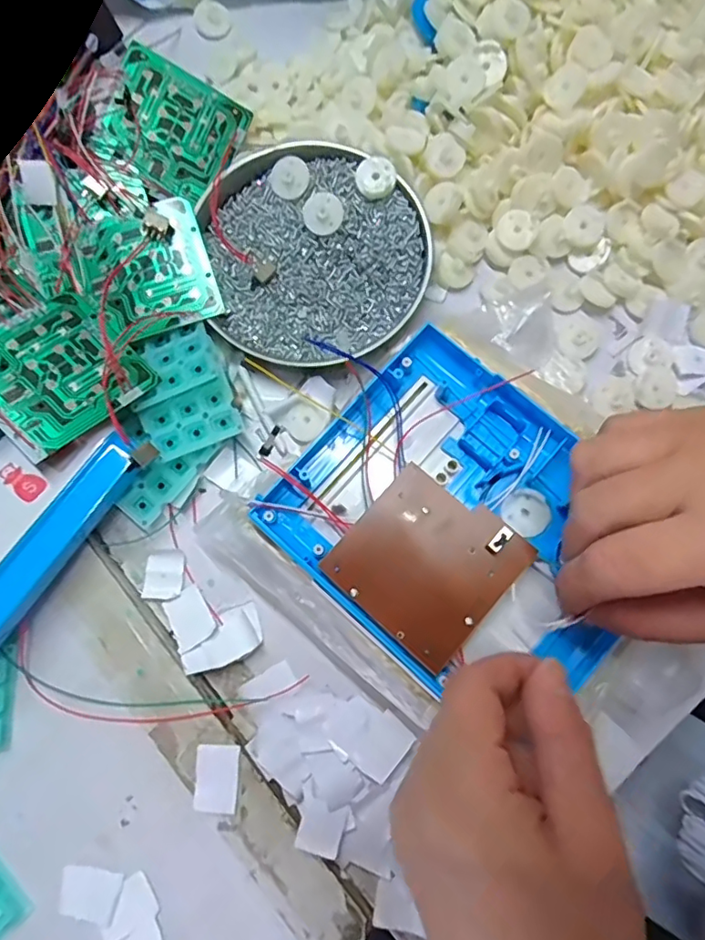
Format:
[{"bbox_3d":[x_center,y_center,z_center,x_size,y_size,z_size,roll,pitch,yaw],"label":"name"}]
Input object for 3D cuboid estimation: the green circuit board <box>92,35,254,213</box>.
[{"bbox_3d":[-0.104,-0.196,0.322,0.069,0.004,0.069,24,84,-16],"label":"green circuit board"}]

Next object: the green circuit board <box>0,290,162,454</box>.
[{"bbox_3d":[-0.147,-0.052,0.282,0.069,0.005,0.067,45,63,4],"label":"green circuit board"}]

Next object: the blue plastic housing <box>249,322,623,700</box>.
[{"bbox_3d":[0.053,0.028,0.268,0.163,0.019,0.130,42,82,8],"label":"blue plastic housing"}]

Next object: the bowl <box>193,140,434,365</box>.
[{"bbox_3d":[-0.020,-0.128,0.323,0.123,0.022,0.126,0,79,0],"label":"bowl"}]

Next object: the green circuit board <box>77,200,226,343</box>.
[{"bbox_3d":[-0.112,-0.109,0.306,0.067,0.006,0.070,-18,84,-4],"label":"green circuit board"}]

